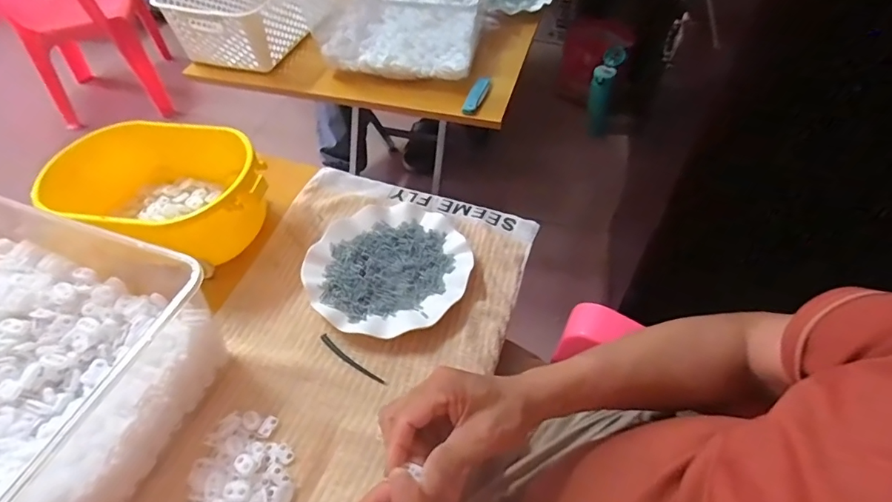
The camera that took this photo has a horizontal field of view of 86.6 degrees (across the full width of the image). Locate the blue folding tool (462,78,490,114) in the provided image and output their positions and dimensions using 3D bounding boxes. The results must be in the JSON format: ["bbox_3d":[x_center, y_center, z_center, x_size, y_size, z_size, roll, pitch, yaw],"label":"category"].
[{"bbox_3d":[0.053,-0.263,0.791,0.022,0.015,0.106,15,52,14],"label":"blue folding tool"}]

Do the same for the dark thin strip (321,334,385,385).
[{"bbox_3d":[-0.098,0.112,0.487,0.089,0.004,0.010,31,58,25],"label":"dark thin strip"}]

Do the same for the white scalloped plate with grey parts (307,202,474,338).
[{"bbox_3d":[-0.064,0.015,0.550,0.186,0.021,0.165,-28,55,-20],"label":"white scalloped plate with grey parts"}]

